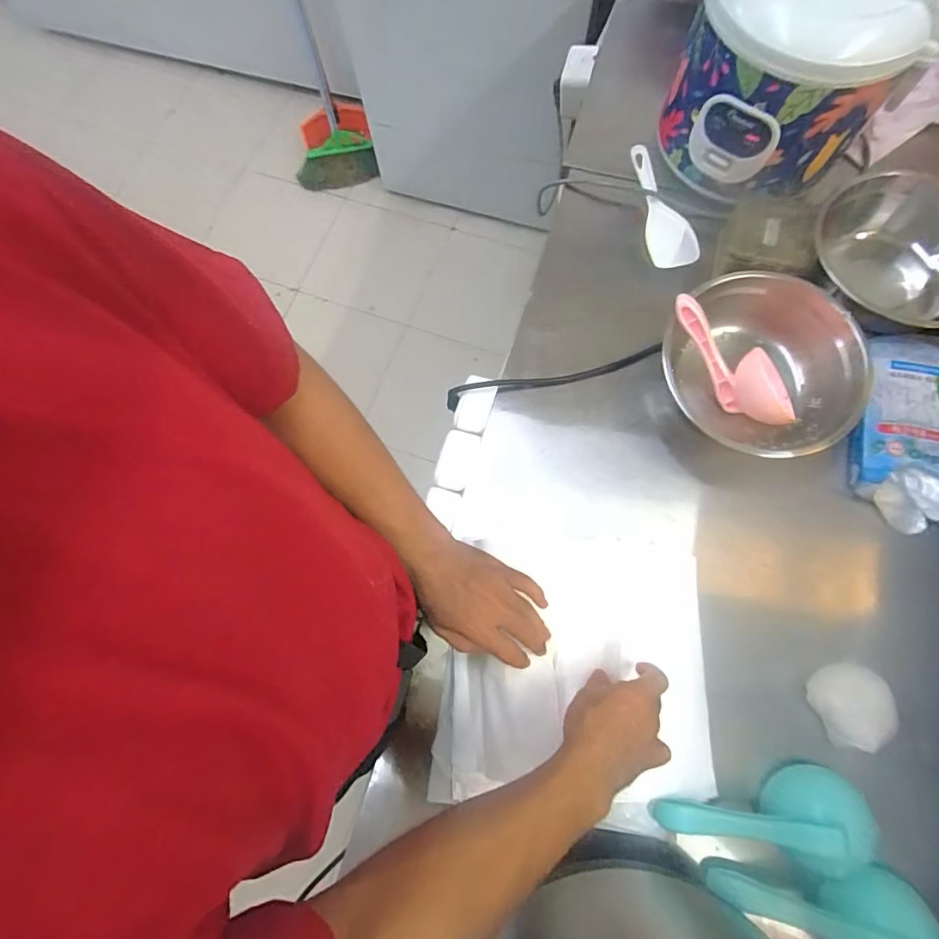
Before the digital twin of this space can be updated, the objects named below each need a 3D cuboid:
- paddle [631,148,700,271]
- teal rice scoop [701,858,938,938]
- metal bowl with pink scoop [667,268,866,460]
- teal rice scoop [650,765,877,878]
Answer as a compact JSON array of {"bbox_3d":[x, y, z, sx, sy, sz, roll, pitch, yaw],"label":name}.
[{"bbox_3d":[0.283,-0.381,0.708,0.068,0.033,0.187,-7,74,0],"label":"paddle"},{"bbox_3d":[0.336,0.432,0.476,0.190,0.053,0.076,-1,73,21],"label":"teal rice scoop"},{"bbox_3d":[0.355,-0.121,0.603,0.214,0.094,0.226,-4,74,1],"label":"metal bowl with pink scoop"},{"bbox_3d":[0.290,0.360,0.490,0.192,0.070,0.082,-11,74,13],"label":"teal rice scoop"}]

